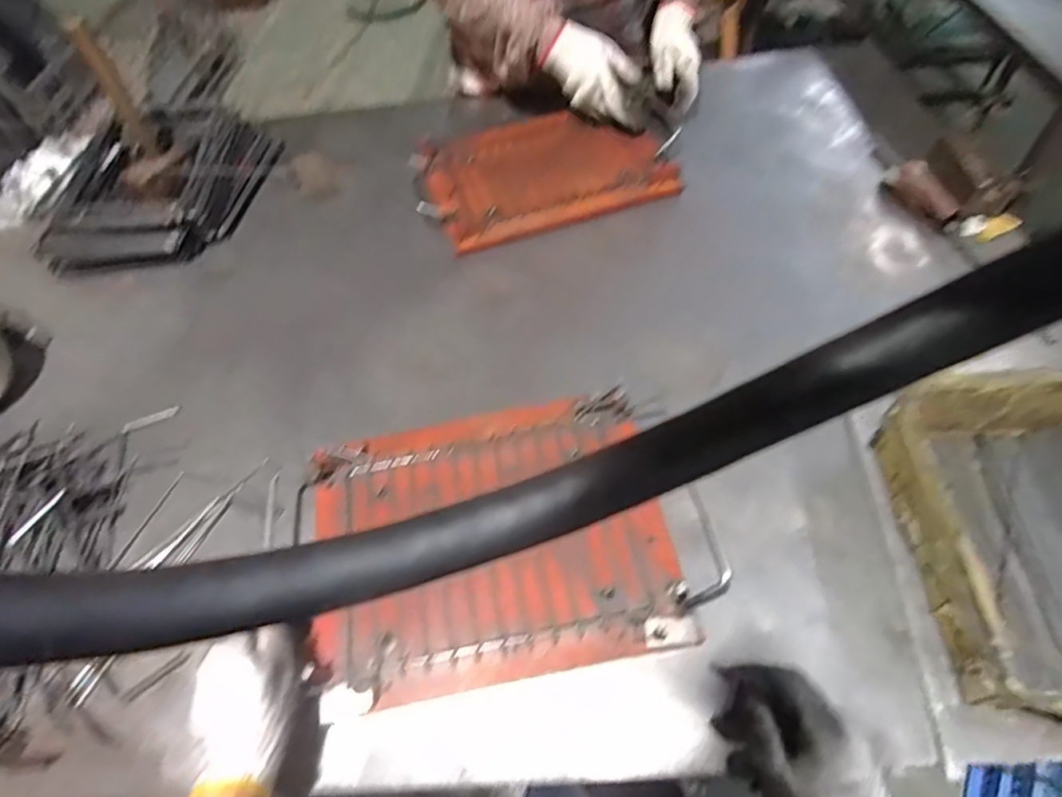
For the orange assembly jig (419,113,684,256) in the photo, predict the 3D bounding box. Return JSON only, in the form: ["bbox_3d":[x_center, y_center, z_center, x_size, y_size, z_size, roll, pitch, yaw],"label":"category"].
[{"bbox_3d":[0.018,-0.317,0.839,0.310,0.038,0.255,-17,54,-6],"label":"orange assembly jig"}]

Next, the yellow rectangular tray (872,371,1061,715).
[{"bbox_3d":[0.388,0.104,0.462,0.177,0.088,0.244,-1,53,6],"label":"yellow rectangular tray"}]

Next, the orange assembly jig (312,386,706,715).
[{"bbox_3d":[-0.037,0.118,0.523,0.297,0.030,0.228,-11,56,-2],"label":"orange assembly jig"}]

